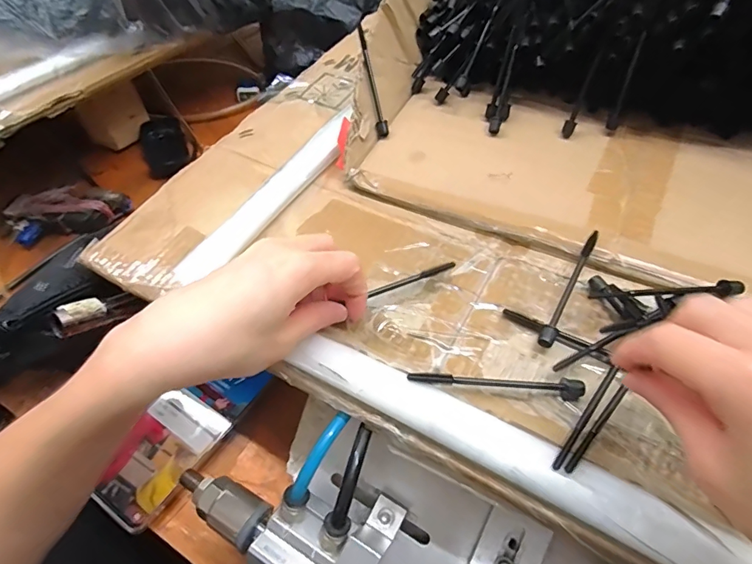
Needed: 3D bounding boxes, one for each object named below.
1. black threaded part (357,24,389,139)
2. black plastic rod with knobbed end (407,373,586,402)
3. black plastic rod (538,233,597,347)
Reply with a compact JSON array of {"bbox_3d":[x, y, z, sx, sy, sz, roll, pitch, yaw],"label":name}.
[{"bbox_3d":[-0.003,-0.177,0.398,0.011,0.006,0.097,-14,93,-12],"label":"black threaded part"},{"bbox_3d":[0.069,0.059,0.259,0.098,0.013,0.010,3,50,2],"label":"black plastic rod with knobbed end"},{"bbox_3d":[0.129,0.003,0.295,0.009,0.018,0.098,27,55,20],"label":"black plastic rod"}]

